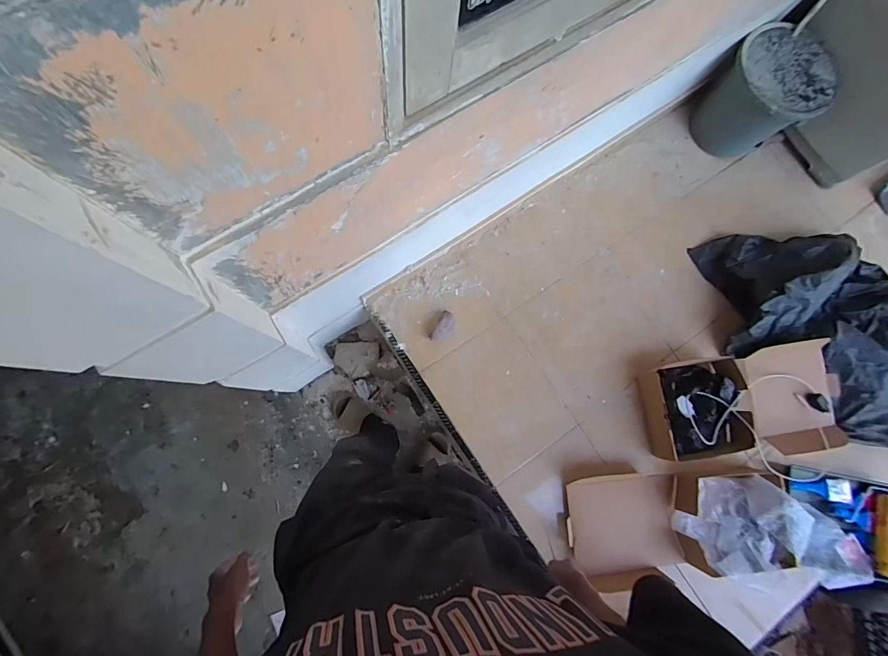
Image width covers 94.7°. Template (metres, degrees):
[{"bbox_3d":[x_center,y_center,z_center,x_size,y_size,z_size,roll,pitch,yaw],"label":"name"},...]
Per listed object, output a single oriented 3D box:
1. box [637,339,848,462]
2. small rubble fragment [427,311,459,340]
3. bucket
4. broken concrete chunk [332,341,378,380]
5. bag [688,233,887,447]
[{"bbox_3d":[0.907,0.234,1.249,0.589,0.117,0.313,-6,84,-7],"label":"box"},{"bbox_3d":[-0.009,-0.007,1.228,0.089,0.016,0.074,-18,85,-8],"label":"small rubble fragment"},{"bbox_3d":[0.977,-0.726,1.294,0.287,0.261,0.296,1,81,-5],"label":"bucket"},{"bbox_3d":[-0.307,0.113,1.438,0.153,0.027,0.123,-2,81,-6],"label":"broken concrete chunk"},{"bbox_3d":[1.204,-0.006,1.284,0.860,0.166,0.470,36,81,-1],"label":"bag"}]

